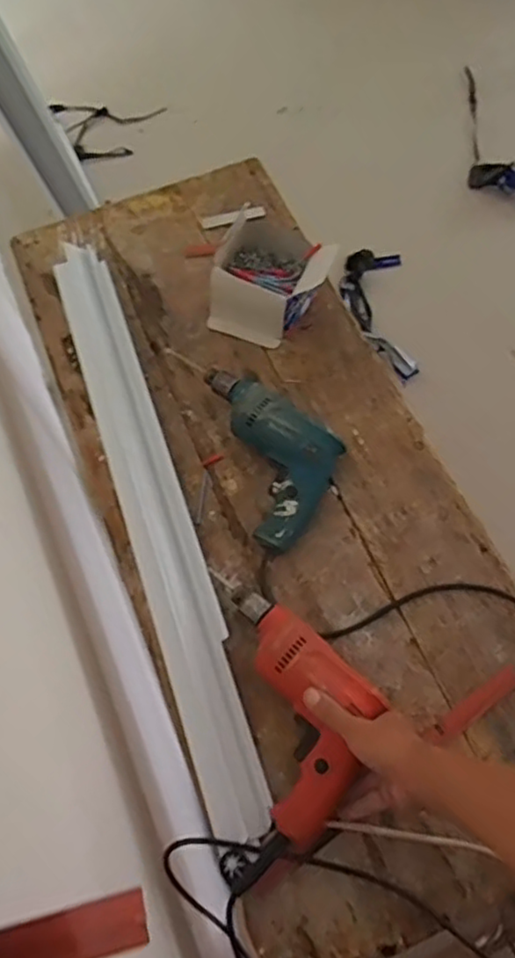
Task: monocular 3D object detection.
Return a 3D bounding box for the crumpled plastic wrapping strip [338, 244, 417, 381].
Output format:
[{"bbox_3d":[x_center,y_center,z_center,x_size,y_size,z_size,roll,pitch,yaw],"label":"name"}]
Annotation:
[{"bbox_3d":[0.329,-0.470,1.824,0.181,0.098,0.427,-3,64,2],"label":"crumpled plastic wrapping strip"}]

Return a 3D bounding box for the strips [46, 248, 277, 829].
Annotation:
[{"bbox_3d":[-0.142,0.010,0.851,0.080,0.033,0.825,-19,64,-6],"label":"strips"}]

